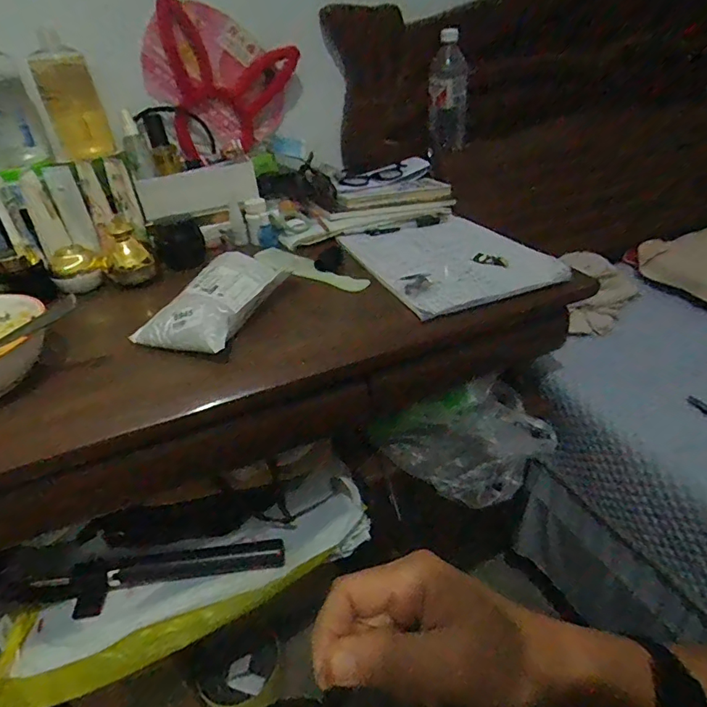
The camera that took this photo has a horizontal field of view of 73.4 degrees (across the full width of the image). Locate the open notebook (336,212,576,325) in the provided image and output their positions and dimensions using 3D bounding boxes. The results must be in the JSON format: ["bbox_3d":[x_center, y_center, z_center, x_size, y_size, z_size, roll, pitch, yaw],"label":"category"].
[{"bbox_3d":[0.125,-0.137,0.667,0.211,0.021,0.271,-16,35,-17],"label":"open notebook"}]

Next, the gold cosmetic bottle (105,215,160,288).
[{"bbox_3d":[-0.319,-0.146,0.674,0.063,0.083,0.058,-17,35,-17],"label":"gold cosmetic bottle"}]

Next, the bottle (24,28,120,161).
[{"bbox_3d":[-0.403,-0.363,0.683,0.077,0.147,0.054,-20,37,-21],"label":"bottle"}]

